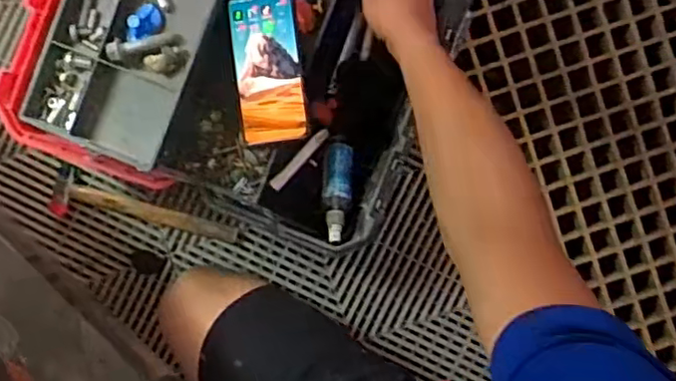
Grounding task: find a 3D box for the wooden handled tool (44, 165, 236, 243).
[{"bbox_3d":[-0.265,0.038,0.849,0.252,0.033,0.064,19,91,-2],"label":"wooden handled tool"}]

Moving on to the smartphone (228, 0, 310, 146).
[{"bbox_3d":[-0.075,-0.132,0.670,0.075,0.007,0.159,-6,90,17],"label":"smartphone"}]

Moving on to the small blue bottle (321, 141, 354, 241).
[{"bbox_3d":[-0.001,-0.002,0.773,0.036,0.026,0.130,3,68,-2],"label":"small blue bottle"}]

